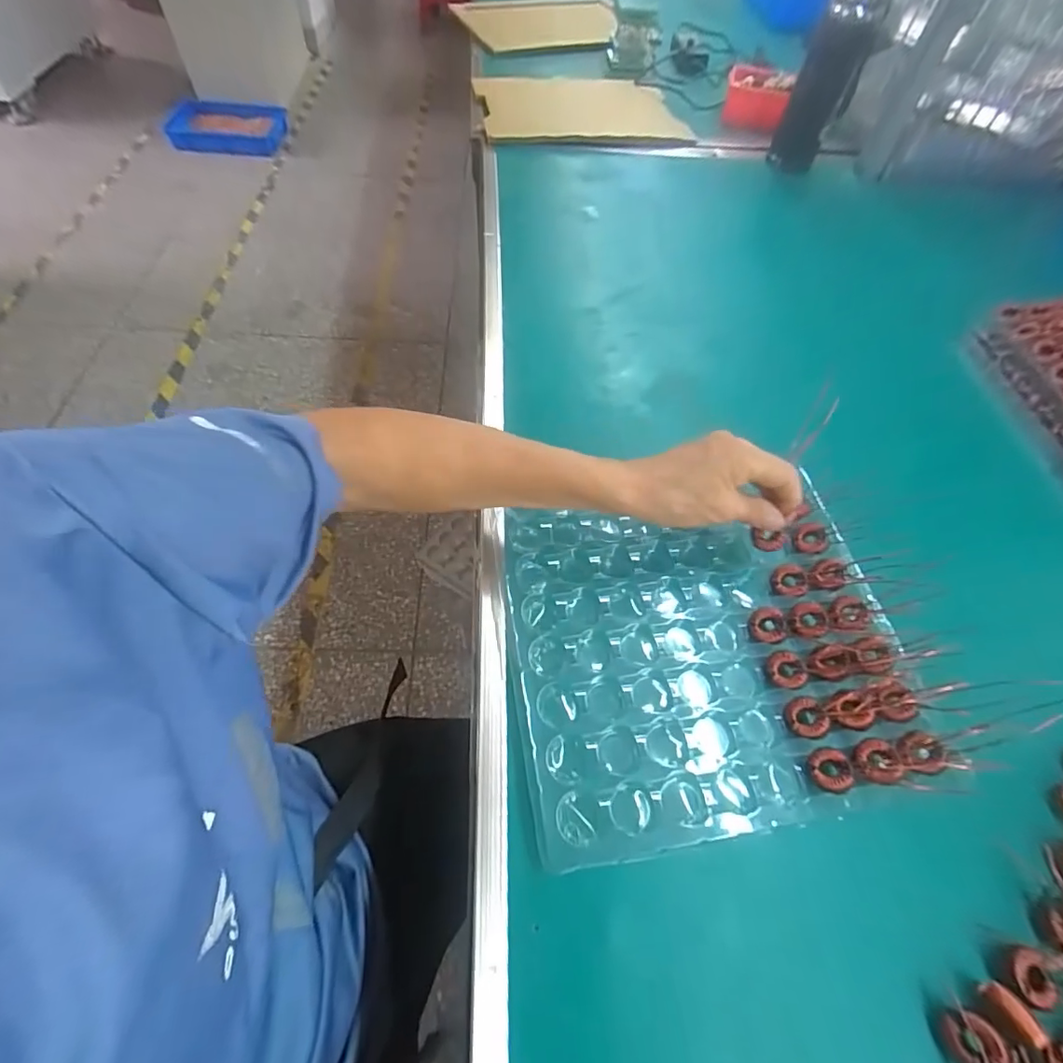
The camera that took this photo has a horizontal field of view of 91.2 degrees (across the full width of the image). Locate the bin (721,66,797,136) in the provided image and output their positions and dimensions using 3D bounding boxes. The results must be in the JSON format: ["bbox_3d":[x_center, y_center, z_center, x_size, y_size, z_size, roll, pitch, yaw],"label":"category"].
[{"bbox_3d":[0.384,-0.739,0.890,0.109,0.058,0.123,19,59,8],"label":"bin"}]

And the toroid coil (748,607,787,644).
[{"bbox_3d":[0.178,0.070,0.392,0.023,0.008,0.028,2,59,-2],"label":"toroid coil"}]

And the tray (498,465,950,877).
[{"bbox_3d":[0.125,0.085,0.386,0.273,0.028,0.242,-5,58,-5],"label":"tray"}]

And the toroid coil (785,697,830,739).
[{"bbox_3d":[0.190,0.128,0.359,0.026,0.008,0.027,1,59,-2],"label":"toroid coil"}]

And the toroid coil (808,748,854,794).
[{"bbox_3d":[0.196,0.155,0.339,0.026,0.007,0.027,1,59,-2],"label":"toroid coil"}]

